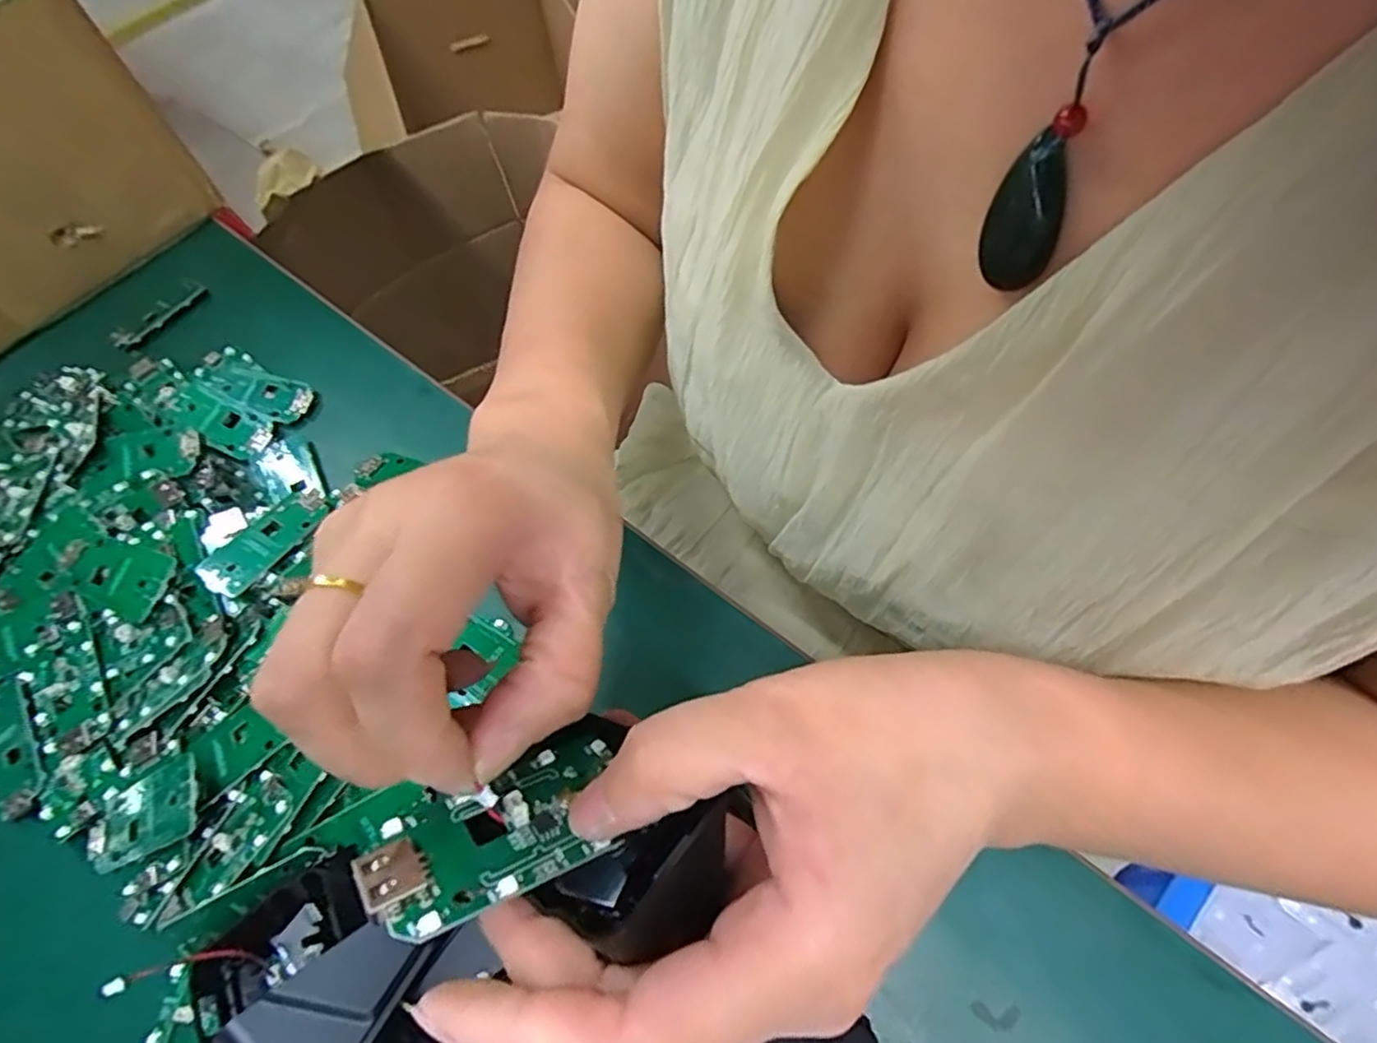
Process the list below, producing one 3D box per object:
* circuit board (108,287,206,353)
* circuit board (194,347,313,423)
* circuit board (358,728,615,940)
[{"bbox_3d":[-0.341,-0.132,0.424,0.012,0.016,0.062,34,70,19],"label":"circuit board"},{"bbox_3d":[-0.262,-0.083,0.391,0.076,0.004,0.032,27,68,17],"label":"circuit board"},{"bbox_3d":[-0.041,0.068,0.149,0.061,0.005,0.033,-15,36,-42],"label":"circuit board"}]

